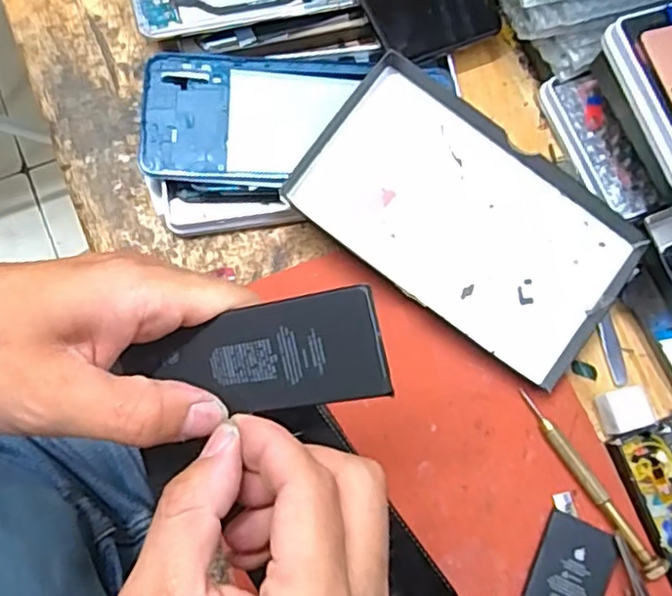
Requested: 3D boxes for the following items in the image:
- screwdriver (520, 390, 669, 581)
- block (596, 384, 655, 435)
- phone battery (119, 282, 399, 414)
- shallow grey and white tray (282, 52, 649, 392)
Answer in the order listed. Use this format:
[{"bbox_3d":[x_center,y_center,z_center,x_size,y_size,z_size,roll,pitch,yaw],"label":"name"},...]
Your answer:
[{"bbox_3d":[0.130,0.096,0.333,0.011,0.013,0.107,-34,80,-11],"label":"screwdriver"},{"bbox_3d":[0.154,0.060,0.345,0.024,0.016,0.022,-16,77,-7],"label":"block"},{"bbox_3d":[-0.031,0.023,0.233,0.099,0.004,0.038,-11,93,21],"label":"phone battery"},{"bbox_3d":[0.072,-0.043,0.355,0.178,0.009,0.104,37,84,0],"label":"shallow grey and white tray"}]

